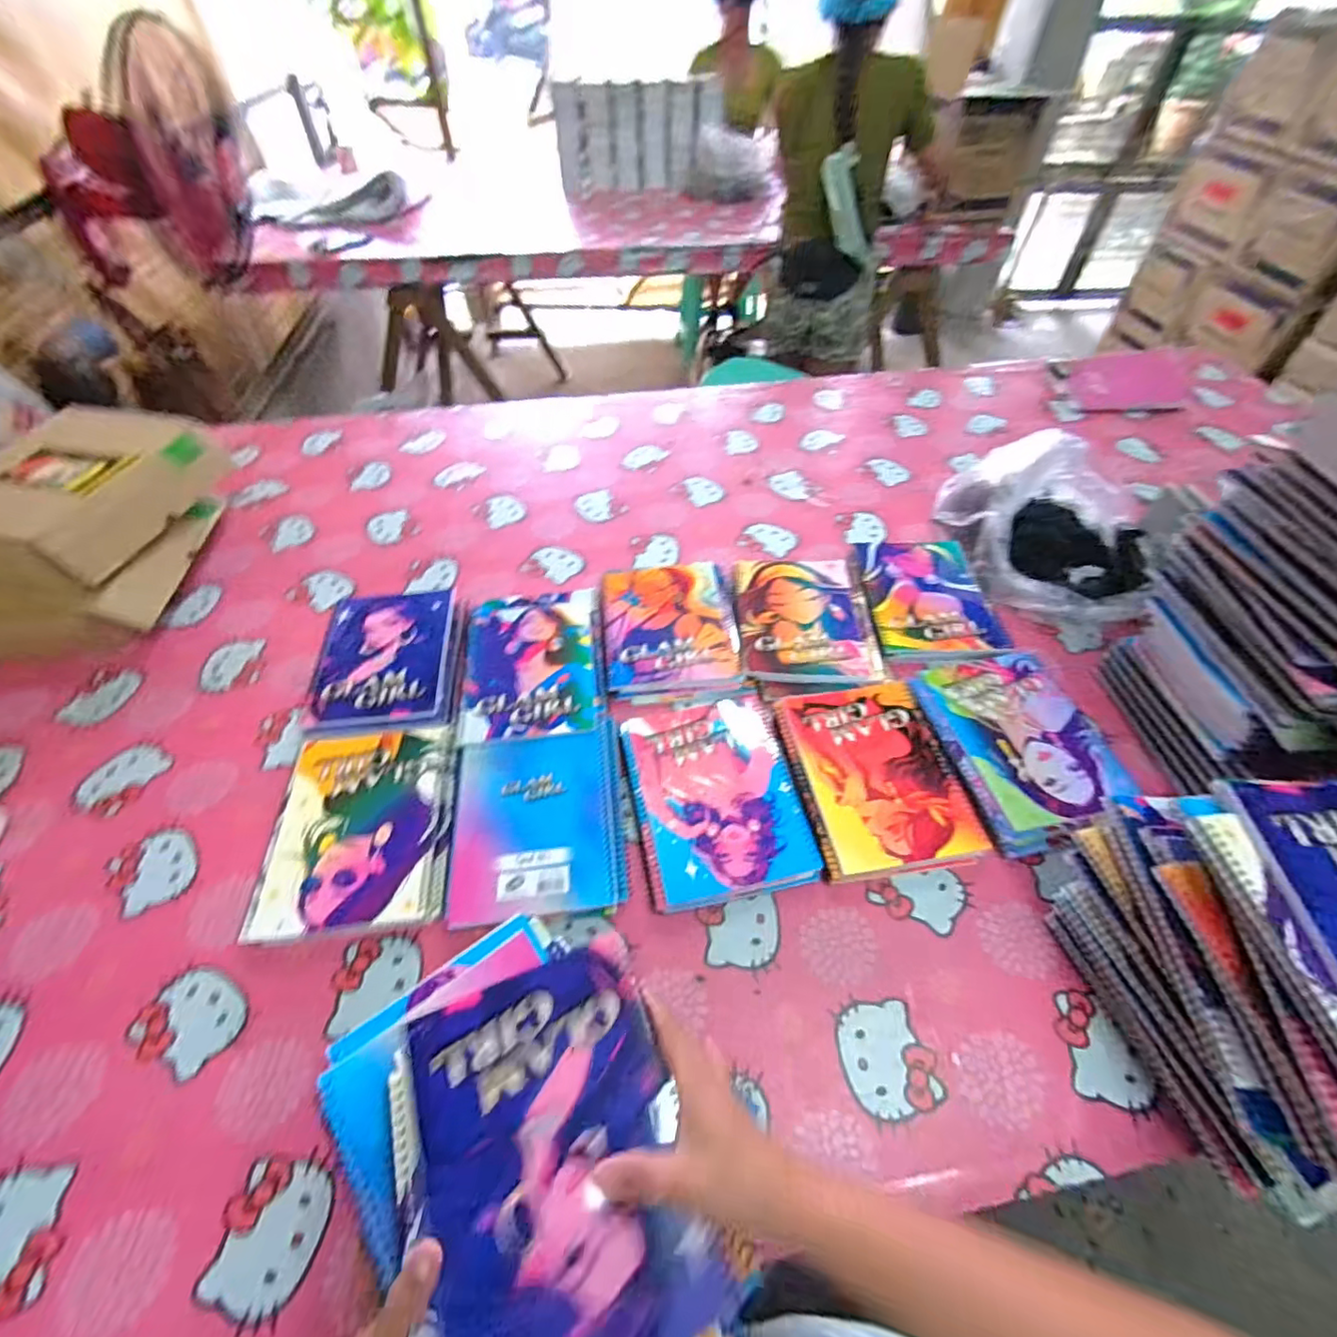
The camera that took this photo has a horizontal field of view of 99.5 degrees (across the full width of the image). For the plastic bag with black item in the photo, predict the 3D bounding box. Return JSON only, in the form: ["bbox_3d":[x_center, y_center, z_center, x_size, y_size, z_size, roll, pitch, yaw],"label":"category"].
[{"bbox_3d":[0.501,-0.192,0.761,0.282,0.147,0.225,30,58,21],"label":"plastic bag with black item"}]

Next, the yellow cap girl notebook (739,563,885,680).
[{"bbox_3d":[0.168,-0.069,0.717,0.157,0.009,0.201,0,54,0],"label":"yellow cap girl notebook"}]

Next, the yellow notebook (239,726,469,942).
[{"bbox_3d":[-0.297,0.157,0.561,0.170,0.029,0.196,-5,52,-4],"label":"yellow notebook"}]

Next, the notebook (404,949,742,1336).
[{"bbox_3d":[-0.067,0.283,0.329,0.146,0.013,0.194,-17,54,-12],"label":"notebook"}]

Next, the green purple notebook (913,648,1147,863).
[{"bbox_3d":[0.376,0.077,0.606,0.161,0.029,0.215,-8,53,-6],"label":"green purple notebook"}]

